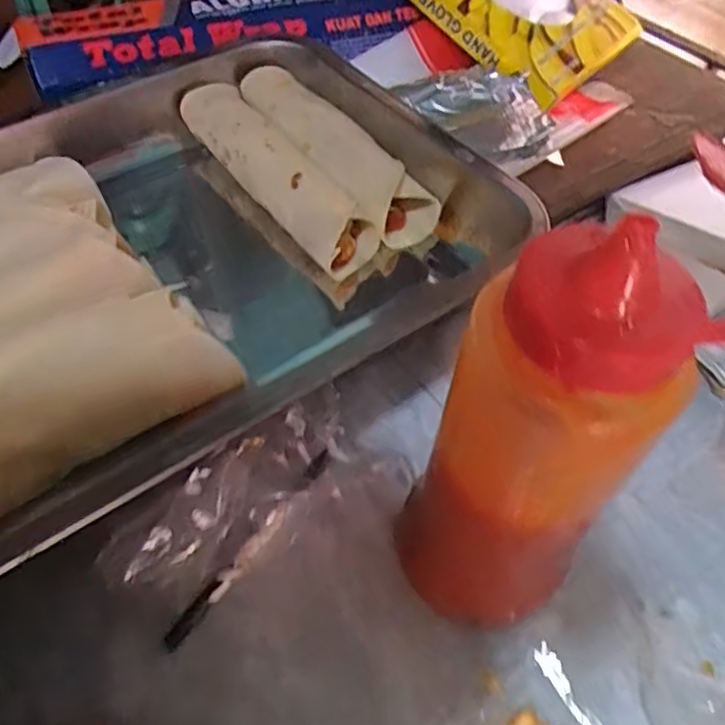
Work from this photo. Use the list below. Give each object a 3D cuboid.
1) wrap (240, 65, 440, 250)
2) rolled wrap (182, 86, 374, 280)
[{"bbox_3d":[-0.021,-0.124,0.386,0.047,0.036,0.154,-31,58,-24],"label":"wrap"},{"bbox_3d":[-0.050,-0.109,0.376,0.036,0.038,0.149,-30,58,-24],"label":"rolled wrap"}]

